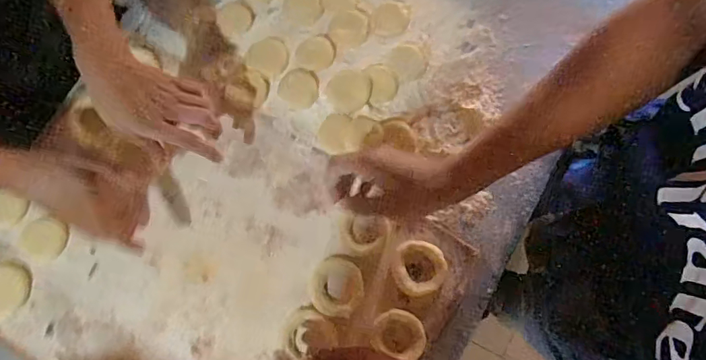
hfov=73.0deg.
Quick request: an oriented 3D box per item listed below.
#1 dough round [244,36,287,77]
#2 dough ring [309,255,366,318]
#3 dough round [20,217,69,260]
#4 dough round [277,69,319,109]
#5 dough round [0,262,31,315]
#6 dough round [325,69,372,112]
[{"bbox_3d":[-0.118,-0.172,0.659,0.061,0.008,0.051,20,78,7],"label":"dough round"},{"bbox_3d":[-0.020,0.131,0.587,0.064,0.015,0.068,-1,77,3],"label":"dough ring"},{"bbox_3d":[-0.396,0.075,0.612,0.052,0.009,0.051,-1,77,3],"label":"dough round"},{"bbox_3d":[-0.073,-0.123,0.641,0.050,0.011,0.056,-42,78,-7],"label":"dough round"},{"bbox_3d":[-0.437,0.136,0.599,0.055,0.006,0.061,9,77,5],"label":"dough round"},{"bbox_3d":[-0.006,-0.118,0.635,0.057,0.013,0.056,-1,77,3],"label":"dough round"}]

